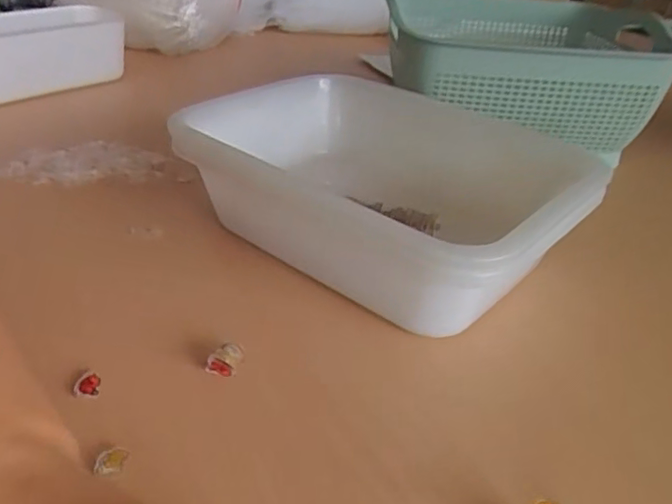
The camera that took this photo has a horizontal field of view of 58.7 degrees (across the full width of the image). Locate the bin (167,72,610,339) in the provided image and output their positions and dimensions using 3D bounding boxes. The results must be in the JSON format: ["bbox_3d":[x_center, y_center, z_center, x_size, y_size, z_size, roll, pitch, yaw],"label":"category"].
[{"bbox_3d":[0.029,-0.039,0.398,0.246,0.078,0.181,24,37,29],"label":"bin"}]

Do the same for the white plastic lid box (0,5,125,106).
[{"bbox_3d":[-0.320,-0.201,0.608,0.082,0.067,0.210,29,40,34],"label":"white plastic lid box"}]

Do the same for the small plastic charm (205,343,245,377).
[{"bbox_3d":[-0.057,0.055,0.305,0.016,0.014,0.012,13,33,14],"label":"small plastic charm"}]

